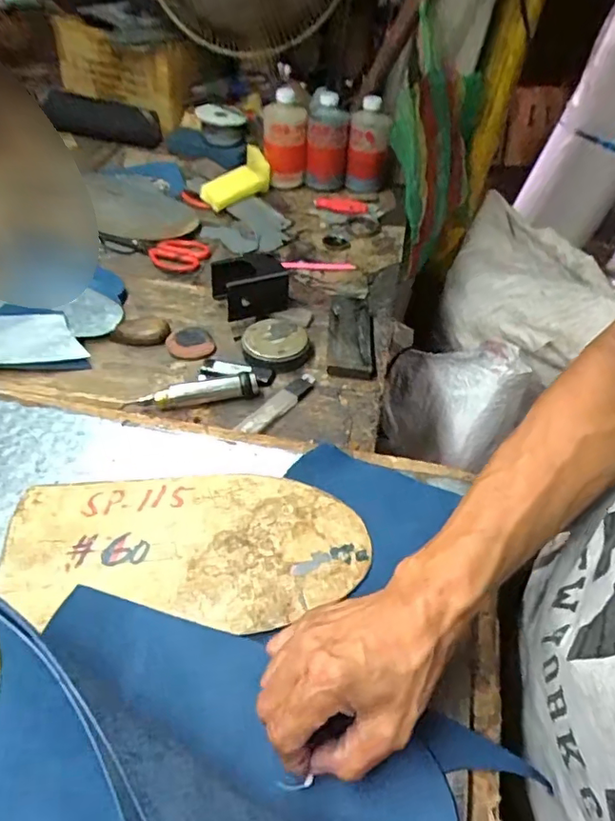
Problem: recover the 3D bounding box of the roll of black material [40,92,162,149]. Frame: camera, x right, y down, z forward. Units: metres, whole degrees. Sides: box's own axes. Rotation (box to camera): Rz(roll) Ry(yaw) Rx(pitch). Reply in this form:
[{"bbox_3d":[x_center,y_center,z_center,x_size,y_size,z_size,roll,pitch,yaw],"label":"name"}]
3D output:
[{"bbox_3d":[-0.398,-0.561,1.064,0.225,0.071,0.044,9,46,-1],"label":"roll of black material"}]

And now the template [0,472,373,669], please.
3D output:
[{"bbox_3d":[-0.097,0.106,0.436,0.274,0.006,0.148,-8,46,-9],"label":"template"}]

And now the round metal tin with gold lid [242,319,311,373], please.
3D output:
[{"bbox_3d":[-0.038,-0.074,0.644,0.074,0.025,0.075,1,45,-1],"label":"round metal tin with gold lid"}]

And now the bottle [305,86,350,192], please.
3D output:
[{"bbox_3d":[0.034,-0.464,0.968,0.076,0.146,0.085,9,46,-1],"label":"bottle"}]

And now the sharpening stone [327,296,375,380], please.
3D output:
[{"bbox_3d":[0.053,-0.095,0.683,0.051,0.020,0.152,7,46,-3],"label":"sharpening stone"}]

